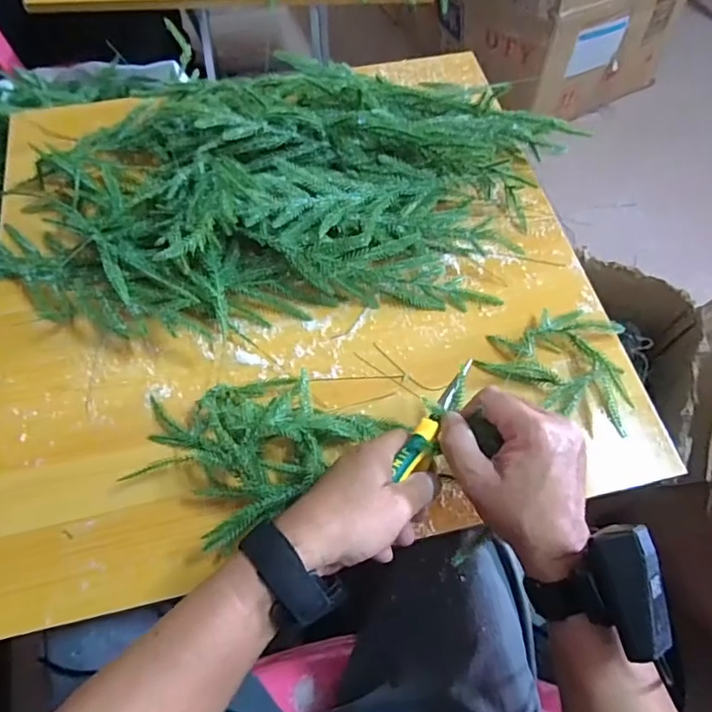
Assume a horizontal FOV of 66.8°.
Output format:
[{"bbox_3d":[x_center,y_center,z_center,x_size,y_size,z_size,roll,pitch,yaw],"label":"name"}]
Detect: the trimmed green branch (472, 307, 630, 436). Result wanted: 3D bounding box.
[{"bbox_3d":[0.189,0.000,0.502,0.127,0.033,0.116,7,63,3],"label":"trimmed green branch"}]

